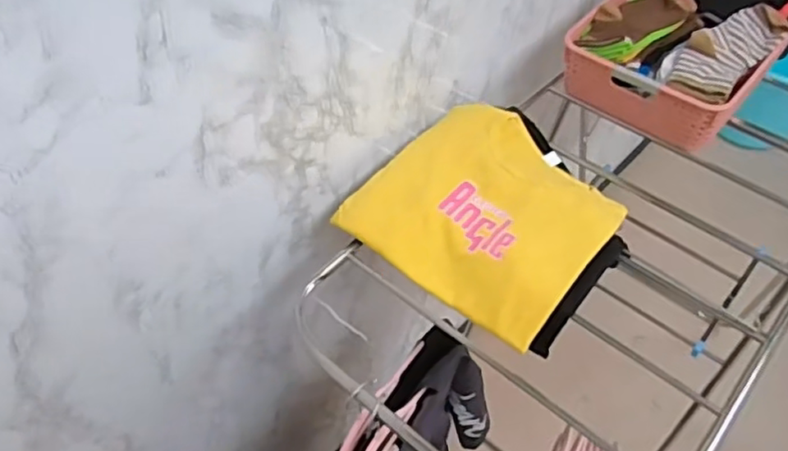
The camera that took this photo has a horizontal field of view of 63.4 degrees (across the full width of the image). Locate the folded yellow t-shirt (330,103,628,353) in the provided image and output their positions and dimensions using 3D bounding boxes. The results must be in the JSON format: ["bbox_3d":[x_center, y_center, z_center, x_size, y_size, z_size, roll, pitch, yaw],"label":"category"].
[{"bbox_3d":[0.127,-0.022,0.823,0.285,0.064,0.291,33,57,24],"label":"folded yellow t-shirt"}]

